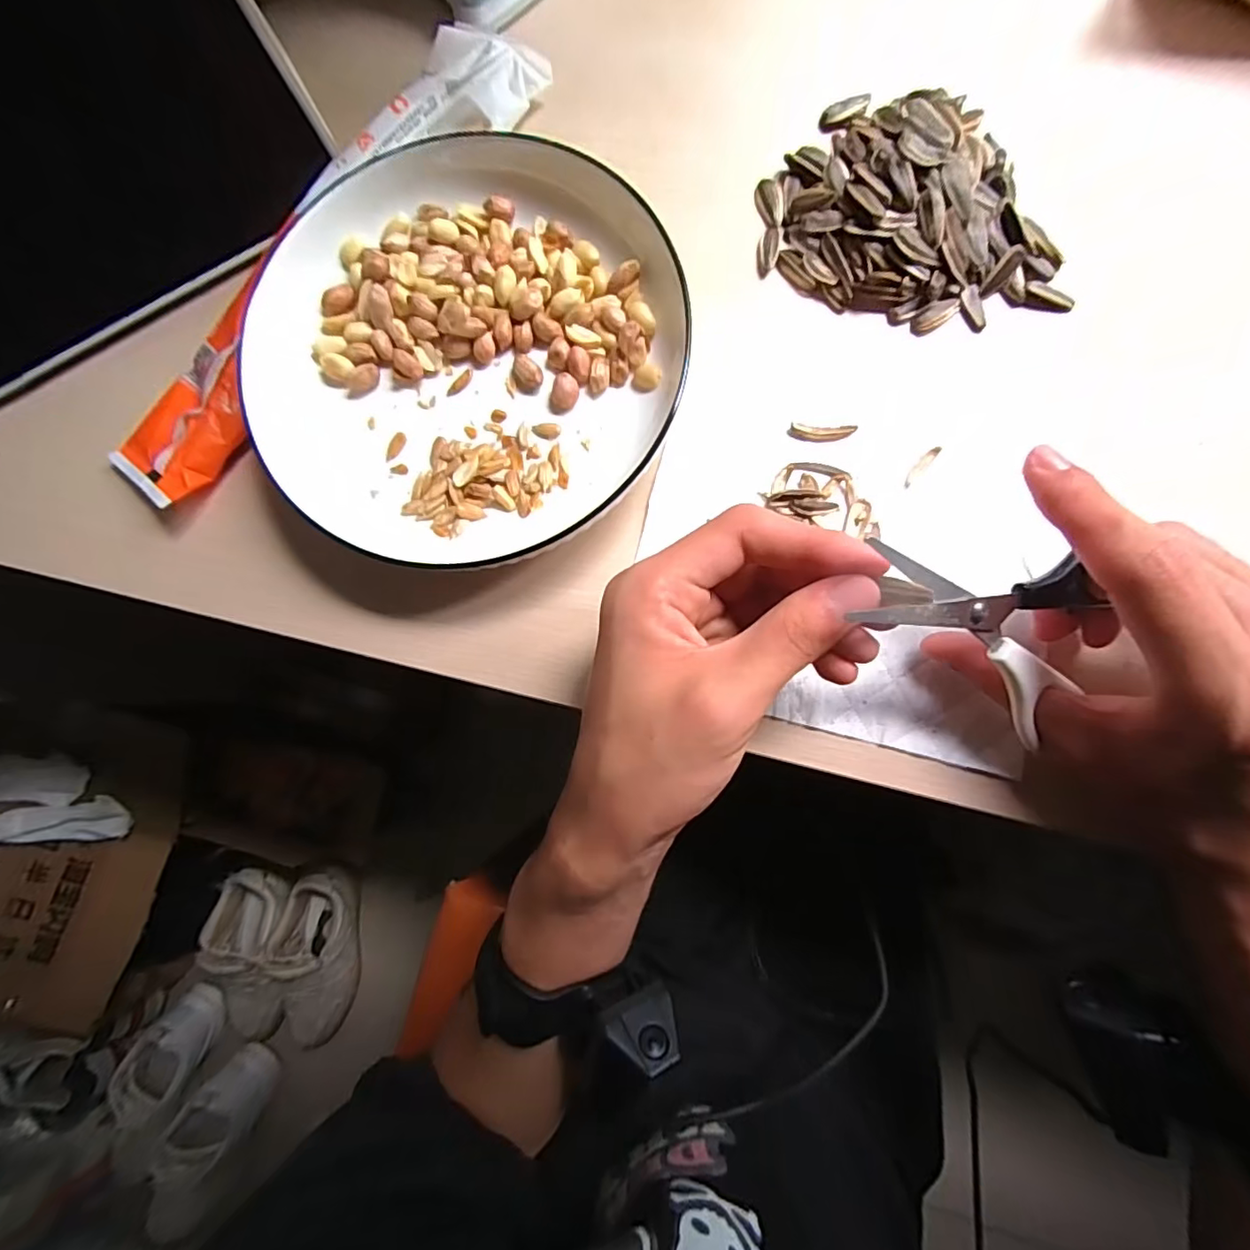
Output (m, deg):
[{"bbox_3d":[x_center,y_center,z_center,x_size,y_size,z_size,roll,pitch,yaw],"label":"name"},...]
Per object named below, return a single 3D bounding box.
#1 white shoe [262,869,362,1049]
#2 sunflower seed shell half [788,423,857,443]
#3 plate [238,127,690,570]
[{"bbox_3d":[-0.506,0.535,0.887,0.108,0.111,0.256,3,83,6],"label":"white shoe"},{"bbox_3d":[0.085,-0.082,0.238,0.027,0.004,0.007,6,83,6],"label":"sunflower seed shell half"},{"bbox_3d":[-0.068,-0.118,0.240,0.178,0.033,0.177,-1,83,5],"label":"plate"}]

